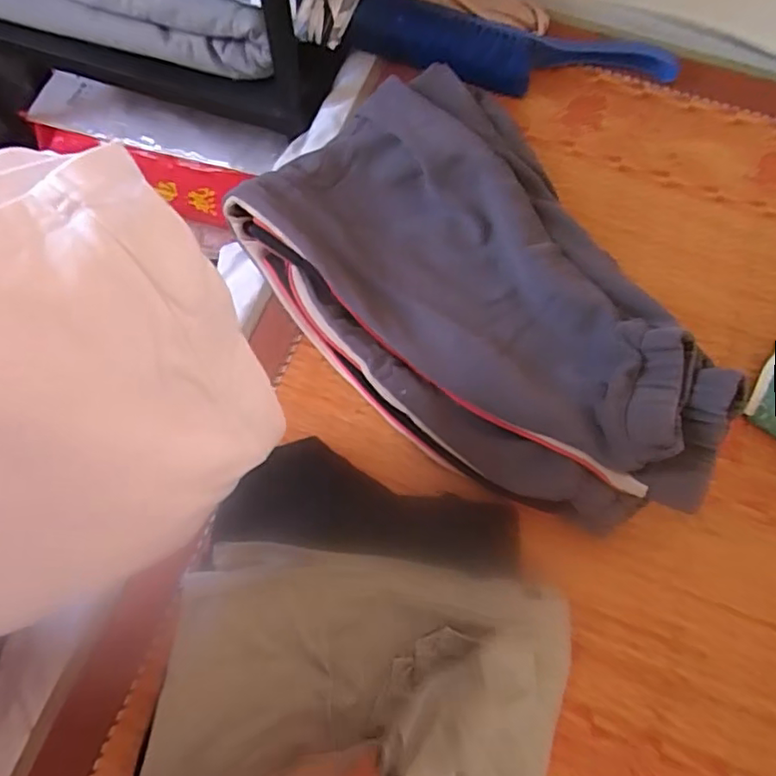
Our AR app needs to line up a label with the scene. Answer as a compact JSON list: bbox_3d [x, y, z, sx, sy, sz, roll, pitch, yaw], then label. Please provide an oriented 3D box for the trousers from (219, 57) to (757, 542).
[{"bbox_3d":[0.075,-0.075,0.486,0.247,0.086,0.412,-35,75,-13],"label":"trousers"}]

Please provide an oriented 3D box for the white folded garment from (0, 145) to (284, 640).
[{"bbox_3d":[-0.188,0.024,0.289,0.250,0.210,0.050,-36,39,-14],"label":"white folded garment"}]

